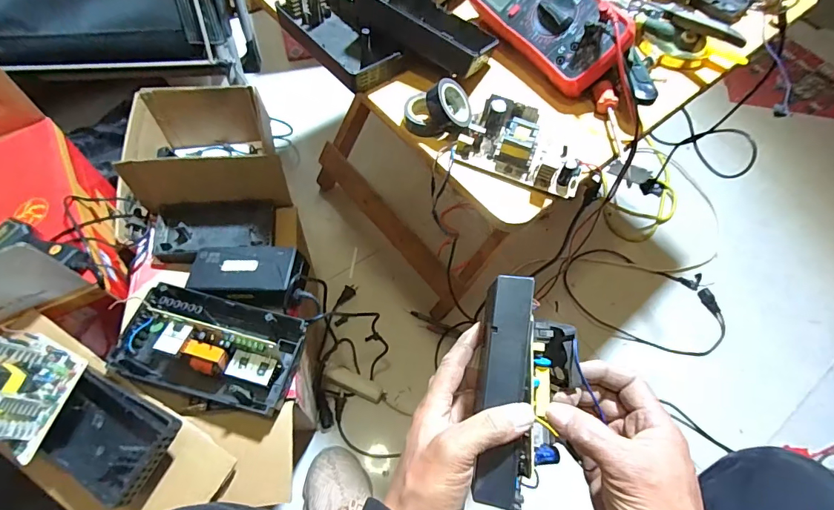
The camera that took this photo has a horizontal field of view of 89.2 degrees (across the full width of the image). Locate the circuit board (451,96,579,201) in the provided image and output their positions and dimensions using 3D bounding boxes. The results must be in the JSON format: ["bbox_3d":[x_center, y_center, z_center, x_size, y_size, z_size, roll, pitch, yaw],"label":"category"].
[{"bbox_3d":[0.105,-0.109,0.410,0.119,0.032,0.074,22,62,8],"label":"circuit board"}]

